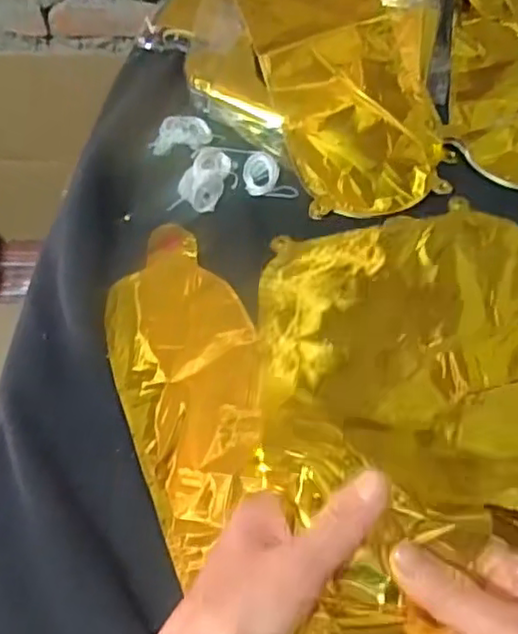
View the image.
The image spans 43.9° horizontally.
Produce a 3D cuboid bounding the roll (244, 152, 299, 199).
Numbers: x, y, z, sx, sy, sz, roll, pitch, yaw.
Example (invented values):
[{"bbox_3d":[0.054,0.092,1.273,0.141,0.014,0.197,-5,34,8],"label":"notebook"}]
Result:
[{"bbox_3d":[0.010,-0.124,0.561,0.045,0.011,0.046,-2,59,3],"label":"roll"}]

